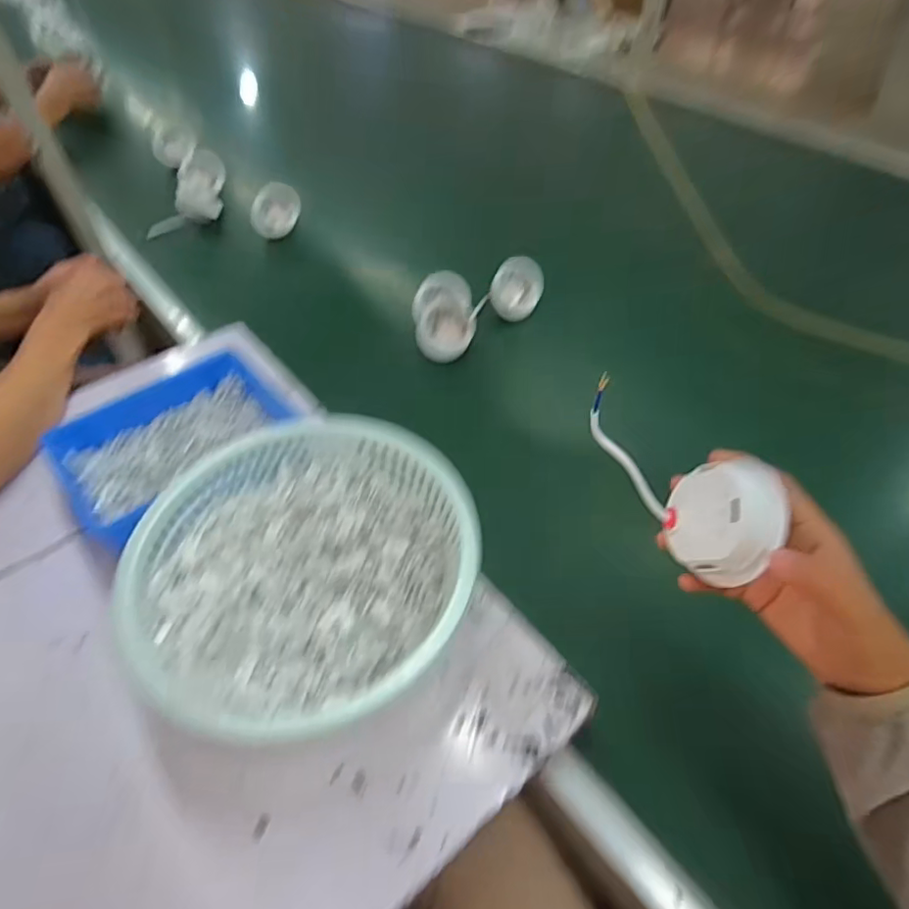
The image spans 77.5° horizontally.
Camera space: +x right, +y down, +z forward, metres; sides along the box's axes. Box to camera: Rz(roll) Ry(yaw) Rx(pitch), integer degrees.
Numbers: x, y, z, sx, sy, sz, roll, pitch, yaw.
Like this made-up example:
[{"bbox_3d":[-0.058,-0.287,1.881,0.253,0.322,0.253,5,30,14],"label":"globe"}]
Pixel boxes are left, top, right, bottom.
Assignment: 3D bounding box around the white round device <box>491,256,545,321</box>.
[{"bbox_3d":[0.091,-0.240,0.822,0.078,0.033,0.078,0,90,-24],"label":"white round device"}]

